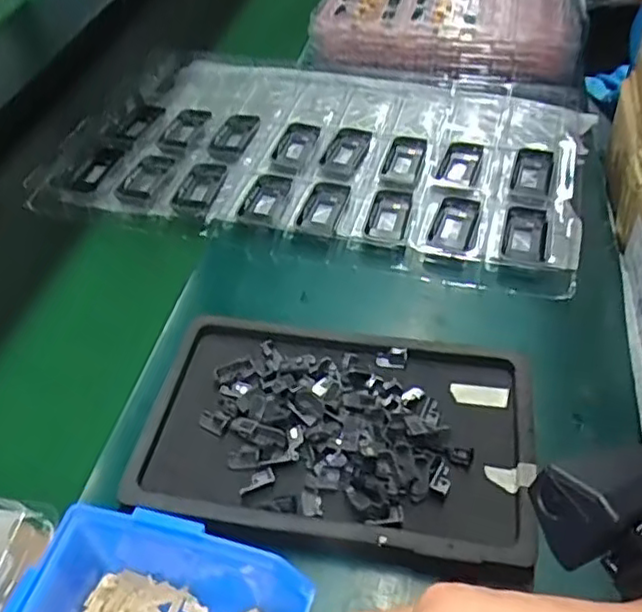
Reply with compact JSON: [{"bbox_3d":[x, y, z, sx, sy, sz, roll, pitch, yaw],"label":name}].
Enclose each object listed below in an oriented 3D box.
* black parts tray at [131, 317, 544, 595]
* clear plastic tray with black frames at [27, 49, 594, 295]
[{"bbox_3d":[0.011,0.080,0.422,0.244,0.024,0.160,8,48,12],"label":"black parts tray"},{"bbox_3d":[0.003,-0.165,0.654,0.506,0.049,0.312,11,48,15],"label":"clear plastic tray with black frames"}]

